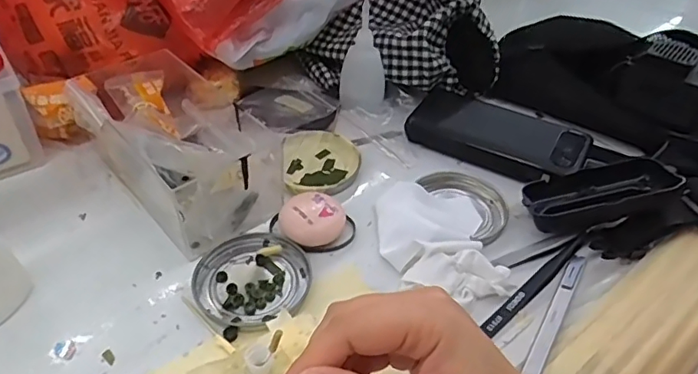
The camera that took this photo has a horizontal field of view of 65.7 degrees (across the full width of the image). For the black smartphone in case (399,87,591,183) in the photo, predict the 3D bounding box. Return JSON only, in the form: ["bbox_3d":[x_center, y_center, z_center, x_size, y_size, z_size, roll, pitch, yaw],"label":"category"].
[{"bbox_3d":[0.136,-0.051,0.500,0.152,0.022,0.078,22,45,21],"label":"black smartphone in case"}]

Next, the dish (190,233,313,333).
[{"bbox_3d":[-0.068,0.064,0.378,0.078,0.007,0.076,1,41,-1],"label":"dish"}]

